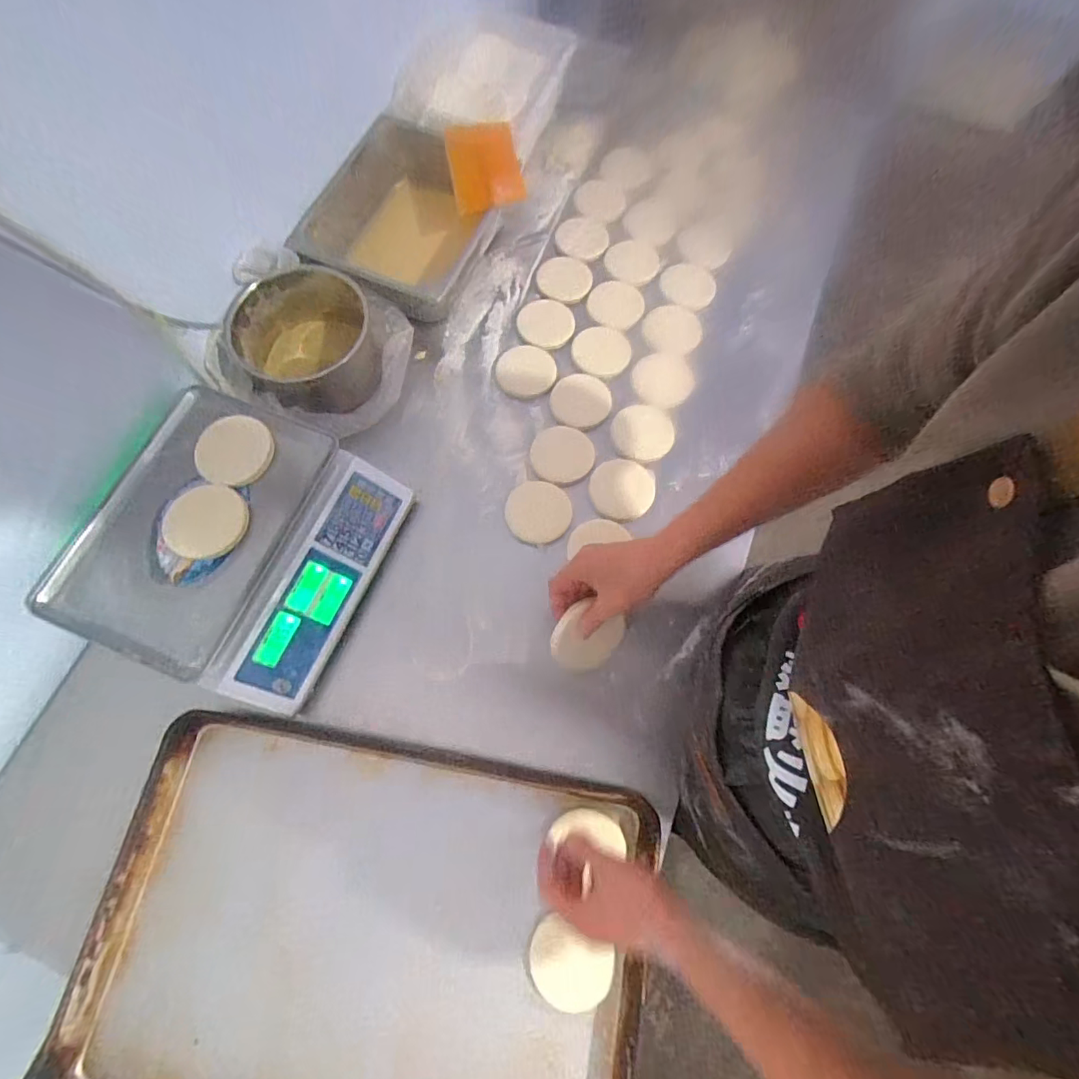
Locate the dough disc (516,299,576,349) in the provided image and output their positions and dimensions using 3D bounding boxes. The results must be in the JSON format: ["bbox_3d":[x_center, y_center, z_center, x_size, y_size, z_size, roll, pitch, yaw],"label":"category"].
[{"bbox_3d":[0.011,-0.363,0.840,0.092,0.005,0.100,0,72,0],"label":"dough disc"}]

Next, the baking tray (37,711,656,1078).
[{"bbox_3d":[-0.189,0.454,0.571,0.597,0.055,0.403,11,68,-1],"label":"baking tray"}]

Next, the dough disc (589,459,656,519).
[{"bbox_3d":[0.125,-0.076,0.755,0.095,0.013,0.090,0,72,0],"label":"dough disc"}]

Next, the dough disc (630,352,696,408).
[{"bbox_3d":[0.199,-0.258,0.812,0.102,0.014,0.090,-19,73,-7],"label":"dough disc"}]

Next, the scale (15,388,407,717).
[{"bbox_3d":[-0.392,0.001,0.664,0.335,0.127,0.339,22,73,6],"label":"scale"}]

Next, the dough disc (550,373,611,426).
[{"bbox_3d":[0.066,-0.222,0.800,0.095,0.013,0.087,0,72,0],"label":"dough disc"}]

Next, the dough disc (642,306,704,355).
[{"bbox_3d":[0.218,-0.347,0.832,0.100,0.022,0.084,-7,72,-3],"label":"dough disc"}]

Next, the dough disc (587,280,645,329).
[{"bbox_3d":[0.128,-0.393,0.844,0.091,0.023,0.087,0,72,0],"label":"dough disc"}]

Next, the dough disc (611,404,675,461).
[{"bbox_3d":[0.163,-0.168,0.785,0.102,0.016,0.088,-33,75,-11],"label":"dough disc"}]

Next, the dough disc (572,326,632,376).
[{"bbox_3d":[0.103,-0.311,0.827,0.092,0.018,0.088,0,72,0],"label":"dough disc"}]

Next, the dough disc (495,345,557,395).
[{"bbox_3d":[-0.021,-0.273,0.815,0.097,0.014,0.086,-3,72,-2],"label":"dough disc"}]

